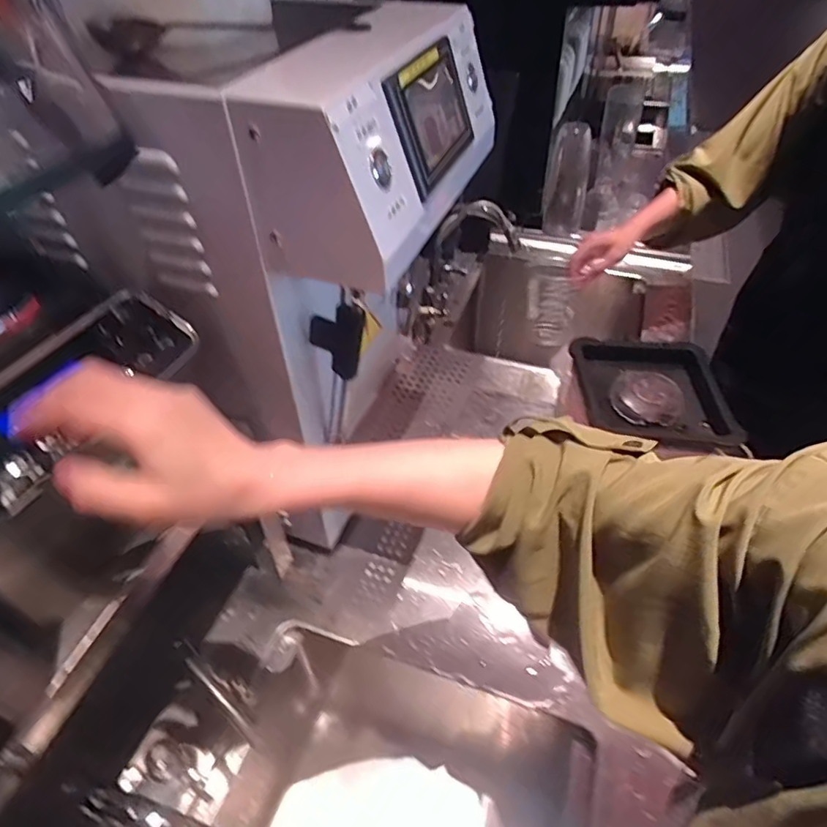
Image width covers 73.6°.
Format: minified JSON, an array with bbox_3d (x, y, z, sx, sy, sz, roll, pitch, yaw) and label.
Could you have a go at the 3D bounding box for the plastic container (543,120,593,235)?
[{"bbox_3d":[0.347,-0.525,1.250,0.093,0.229,0.081,9,47,11],"label":"plastic container"}]

